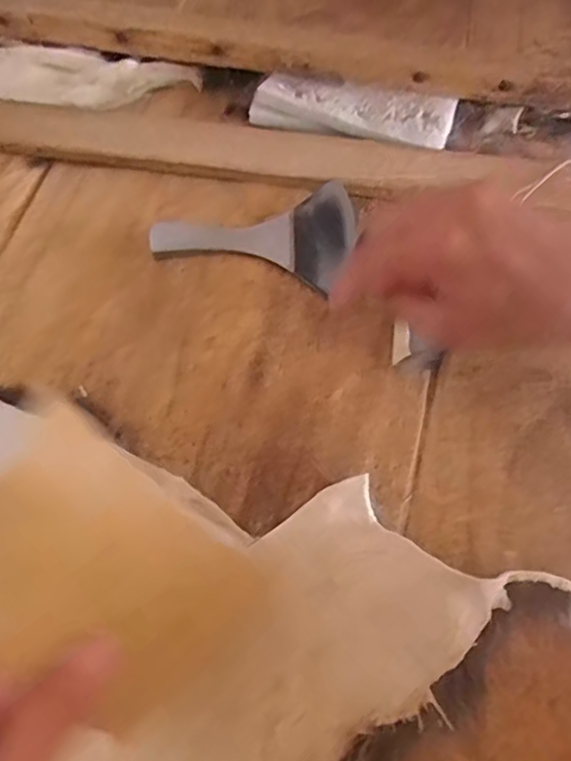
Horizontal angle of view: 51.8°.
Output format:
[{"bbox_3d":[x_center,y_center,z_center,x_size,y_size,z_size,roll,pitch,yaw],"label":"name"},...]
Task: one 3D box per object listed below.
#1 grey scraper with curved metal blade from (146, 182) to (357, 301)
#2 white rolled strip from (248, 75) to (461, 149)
[{"bbox_3d":[-0.020,-0.107,0.405,0.134,0.015,0.078,9,65,3],"label":"grey scraper with curved metal blade"},{"bbox_3d":[0.051,-0.206,0.449,0.152,0.017,0.051,10,65,3],"label":"white rolled strip"}]

